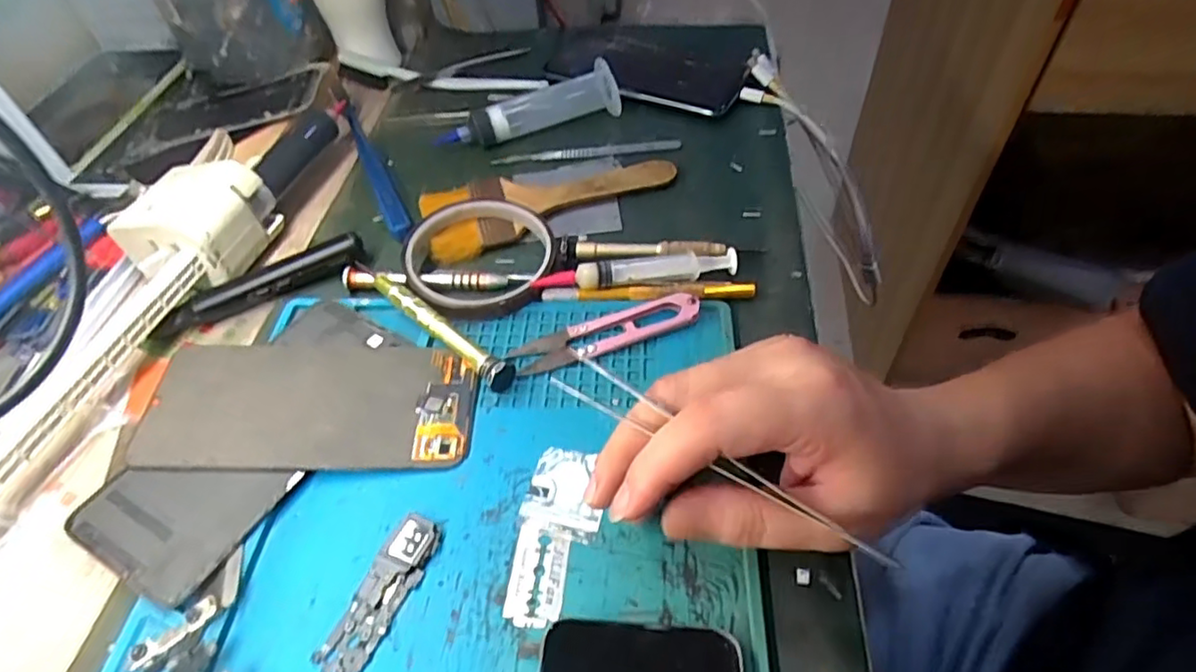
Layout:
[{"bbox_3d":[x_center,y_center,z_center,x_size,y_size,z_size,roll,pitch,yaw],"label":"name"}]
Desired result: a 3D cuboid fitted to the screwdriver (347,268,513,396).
[{"bbox_3d":[-0.092,-0.010,0.340,0.126,0.016,0.018,30,58,26],"label":"screwdriver"}]

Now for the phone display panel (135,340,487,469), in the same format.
[{"bbox_3d":[-0.136,0.031,0.308,0.150,0.004,0.068,1,51,-3],"label":"phone display panel"}]

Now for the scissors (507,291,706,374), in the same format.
[{"bbox_3d":[0.004,-0.003,0.331,0.097,0.012,0.022,-15,50,-9],"label":"scissors"}]

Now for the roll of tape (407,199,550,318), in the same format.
[{"bbox_3d":[-0.068,-0.047,0.367,0.083,0.020,0.084,-2,50,2],"label":"roll of tape"}]

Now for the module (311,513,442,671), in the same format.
[{"bbox_3d":[-0.086,0.102,0.255,0.020,0.004,0.064,18,53,18],"label":"module"}]

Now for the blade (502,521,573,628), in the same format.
[{"bbox_3d":[-0.024,0.094,0.257,0.022,0.004,0.041,4,50,7],"label":"blade"}]

